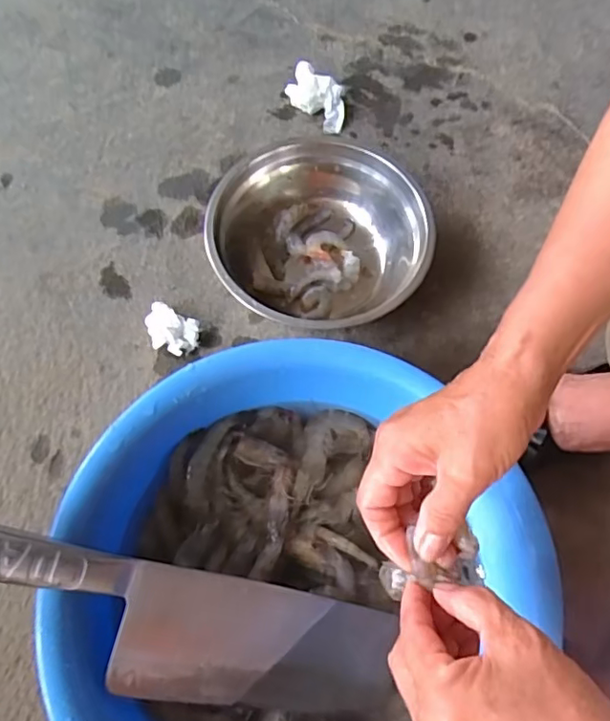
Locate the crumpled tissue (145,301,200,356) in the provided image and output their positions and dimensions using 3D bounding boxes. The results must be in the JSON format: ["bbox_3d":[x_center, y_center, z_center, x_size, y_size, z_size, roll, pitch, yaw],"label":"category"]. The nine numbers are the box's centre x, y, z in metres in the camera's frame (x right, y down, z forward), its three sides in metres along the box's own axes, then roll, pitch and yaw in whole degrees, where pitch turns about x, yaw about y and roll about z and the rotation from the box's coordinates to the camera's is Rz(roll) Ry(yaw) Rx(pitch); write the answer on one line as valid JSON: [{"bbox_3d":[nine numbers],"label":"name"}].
[{"bbox_3d":[-0.128,-0.028,0.551,0.053,0.022,0.039,21,70,7],"label":"crumpled tissue"}]

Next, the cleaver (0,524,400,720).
[{"bbox_3d":[-0.078,0.180,0.383,0.316,0.020,0.090,26,68,-17],"label":"cleaver"}]

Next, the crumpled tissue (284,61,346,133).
[{"bbox_3d":[0.015,-0.309,0.659,0.080,0.037,0.045,37,73,13],"label":"crumpled tissue"}]

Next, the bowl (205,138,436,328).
[{"bbox_3d":[0.010,-0.117,0.563,0.201,0.073,0.207,0,69,-1],"label":"bowl"}]

